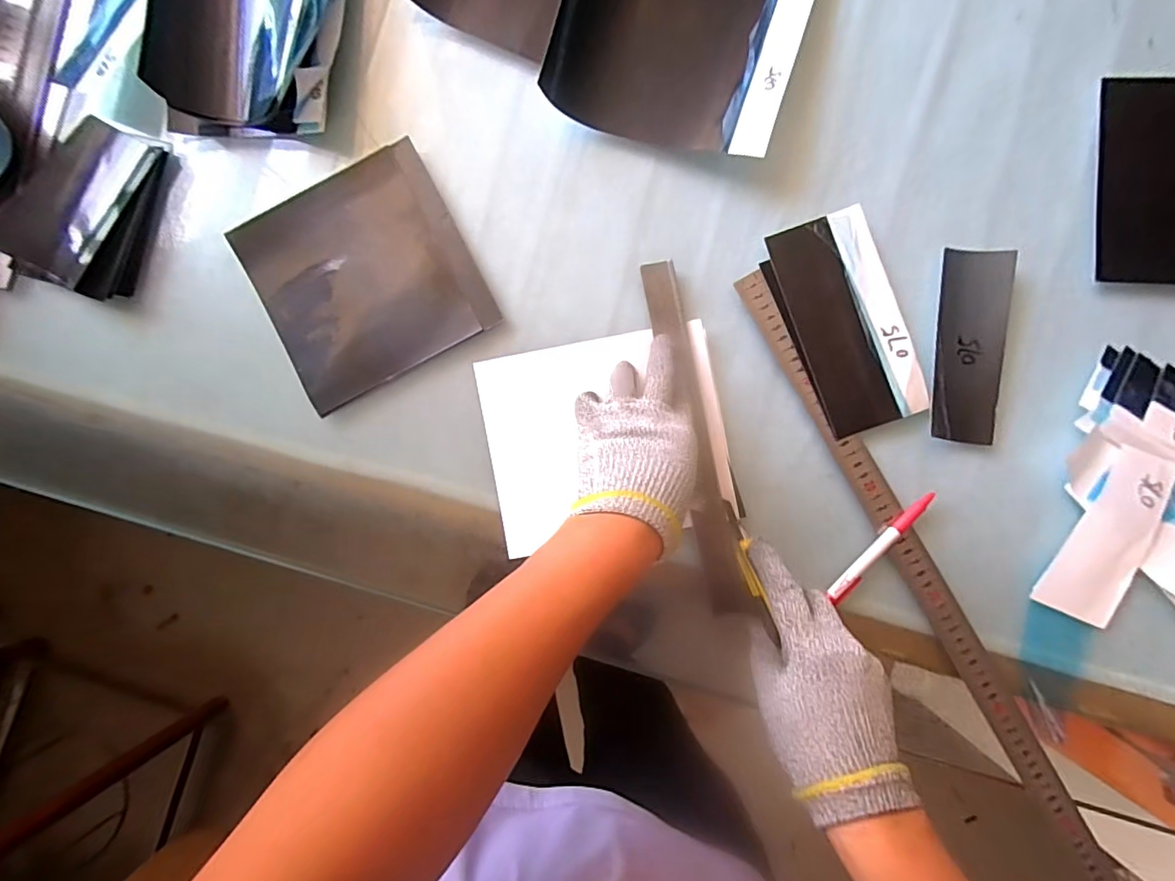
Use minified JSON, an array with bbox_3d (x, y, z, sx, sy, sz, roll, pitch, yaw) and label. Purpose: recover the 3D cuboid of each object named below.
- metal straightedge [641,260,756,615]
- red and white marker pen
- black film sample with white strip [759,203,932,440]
[{"bbox_3d":[0.083,-0.015,0.411,0.029,0.007,0.264,-11,86,4],"label":"metal straightedge"},{"bbox_3d":[0.236,0.085,0.407,0.012,0.010,0.112,44,92,3],"label":"red and white marker pen"},{"bbox_3d":[0.211,-0.097,0.416,0.091,0.014,0.174,-23,88,3],"label":"black film sample with white strip"}]

